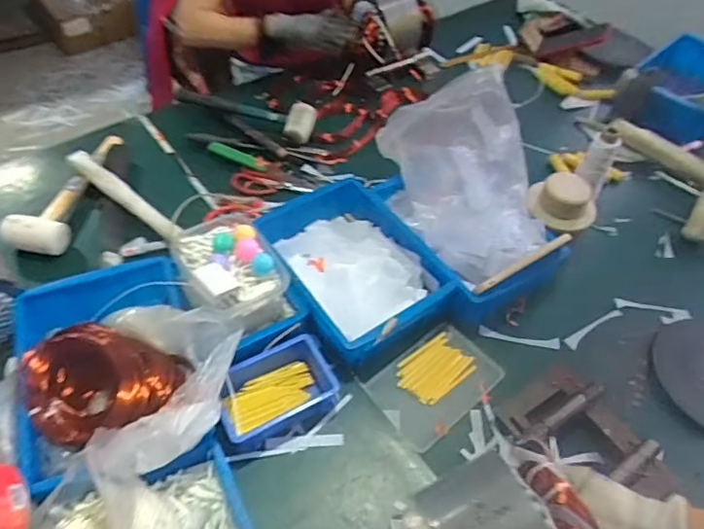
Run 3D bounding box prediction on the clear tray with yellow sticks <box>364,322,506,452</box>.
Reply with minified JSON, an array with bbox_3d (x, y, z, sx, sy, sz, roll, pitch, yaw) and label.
[{"bbox_3d":[0.118,0.167,0.792,0.184,0.020,0.123,-31,58,-27],"label":"clear tray with yellow sticks"}]

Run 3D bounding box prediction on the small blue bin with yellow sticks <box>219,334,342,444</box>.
[{"bbox_3d":[-0.099,0.165,0.722,0.150,0.047,0.101,-20,54,-20],"label":"small blue bin with yellow sticks"}]

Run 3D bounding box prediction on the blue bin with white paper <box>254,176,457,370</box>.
[{"bbox_3d":[-0.001,0.005,0.850,0.205,0.077,0.284,-23,55,-22],"label":"blue bin with white paper"}]

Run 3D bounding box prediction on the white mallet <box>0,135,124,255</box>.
[{"bbox_3d":[-0.469,-0.120,0.947,0.078,0.060,0.277,16,50,9],"label":"white mallet"}]

